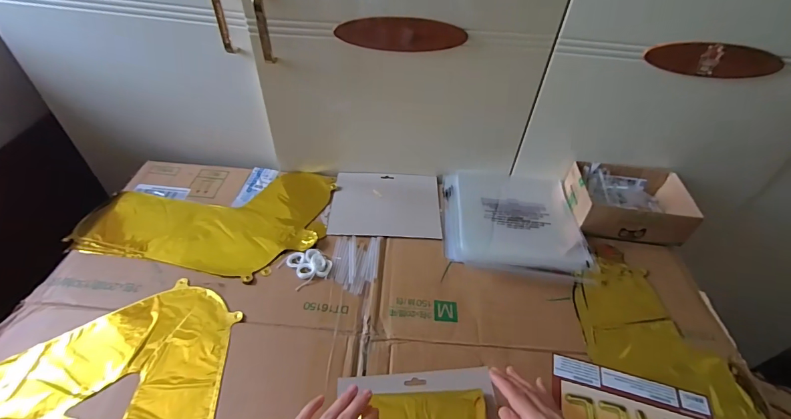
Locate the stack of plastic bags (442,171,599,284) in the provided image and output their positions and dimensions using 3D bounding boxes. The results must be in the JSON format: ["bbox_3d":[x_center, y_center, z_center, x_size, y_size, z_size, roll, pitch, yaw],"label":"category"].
[{"bbox_3d":[0.202,0.019,0.677,0.233,0.020,0.226,4,45,0],"label":"stack of plastic bags"}]

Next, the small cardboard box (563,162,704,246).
[{"bbox_3d":[0.409,-0.014,0.686,0.185,0.065,0.138,6,46,2],"label":"small cardboard box"}]

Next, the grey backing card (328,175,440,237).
[{"bbox_3d":[-0.017,-0.014,0.698,0.191,0.005,0.161,1,46,-3],"label":"grey backing card"}]

